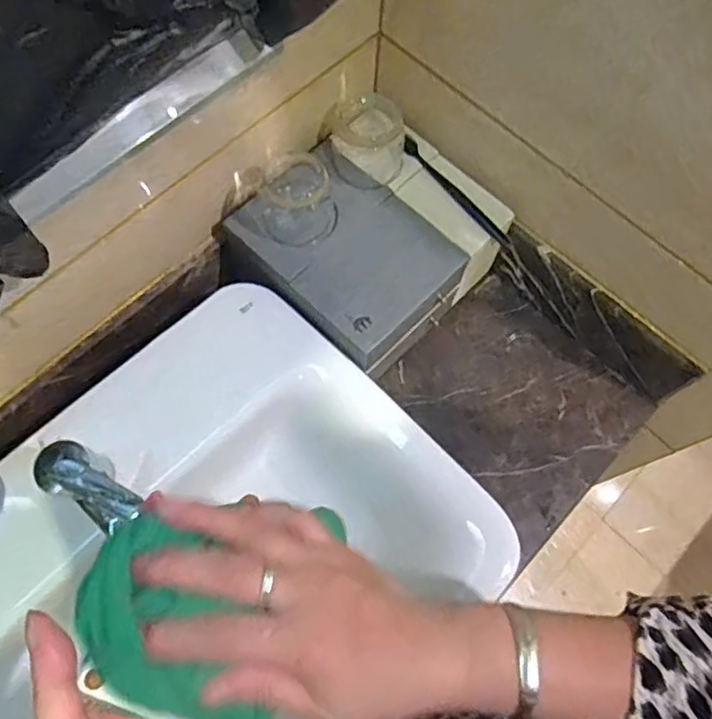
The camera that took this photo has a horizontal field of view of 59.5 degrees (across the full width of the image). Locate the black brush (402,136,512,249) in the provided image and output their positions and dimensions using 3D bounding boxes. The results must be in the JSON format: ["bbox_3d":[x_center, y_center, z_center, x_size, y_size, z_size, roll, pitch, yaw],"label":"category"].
[{"bbox_3d":[0.117,-0.197,0.731,0.019,0.016,0.174,-36,76,-14],"label":"black brush"}]

